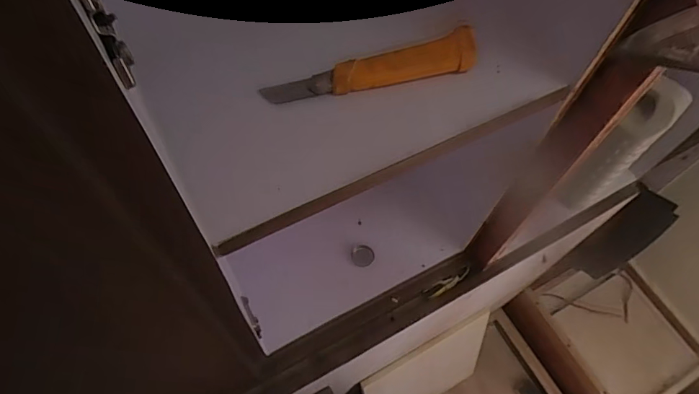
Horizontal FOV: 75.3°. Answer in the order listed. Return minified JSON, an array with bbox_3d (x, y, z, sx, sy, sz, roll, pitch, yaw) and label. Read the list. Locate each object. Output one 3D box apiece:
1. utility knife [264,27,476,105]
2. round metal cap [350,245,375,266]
[{"bbox_3d":[0.021,-0.104,0.372,0.178,0.019,0.032,-16,63,-12],"label":"utility knife"},{"bbox_3d":[0.021,0.089,0.682,0.035,0.004,0.032,2,79,-15],"label":"round metal cap"}]

